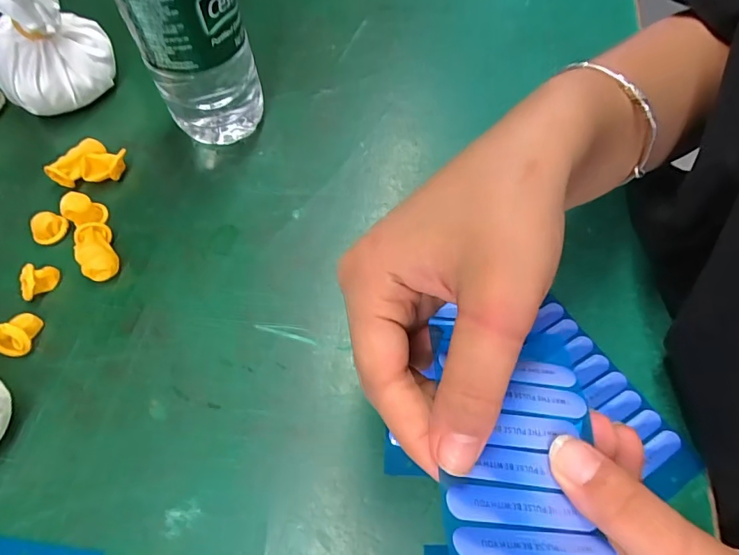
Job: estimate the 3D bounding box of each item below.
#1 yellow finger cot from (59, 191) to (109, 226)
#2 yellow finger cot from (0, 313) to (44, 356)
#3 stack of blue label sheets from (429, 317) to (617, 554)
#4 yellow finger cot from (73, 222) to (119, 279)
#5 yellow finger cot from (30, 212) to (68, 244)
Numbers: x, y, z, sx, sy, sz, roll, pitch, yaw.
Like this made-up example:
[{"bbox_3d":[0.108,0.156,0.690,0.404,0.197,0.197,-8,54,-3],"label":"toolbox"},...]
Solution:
[{"bbox_3d":[-0.180,-0.042,0.286,0.019,0.021,0.021,38,69,18],"label":"yellow finger cot"},{"bbox_3d":[-0.196,0.031,0.252,0.018,0.015,0.024,19,64,10],"label":"yellow finger cot"},{"bbox_3d":[0.049,0.067,0.141,0.053,0.010,0.108,9,47,-6],"label":"stack of blue label sheets"},{"bbox_3d":[-0.165,-0.015,0.275,0.020,0.017,0.036,-23,65,-11],"label":"yellow finger cot"},{"bbox_3d":[-0.202,-0.031,0.285,0.015,0.015,0.019,29,66,15],"label":"yellow finger cot"}]

